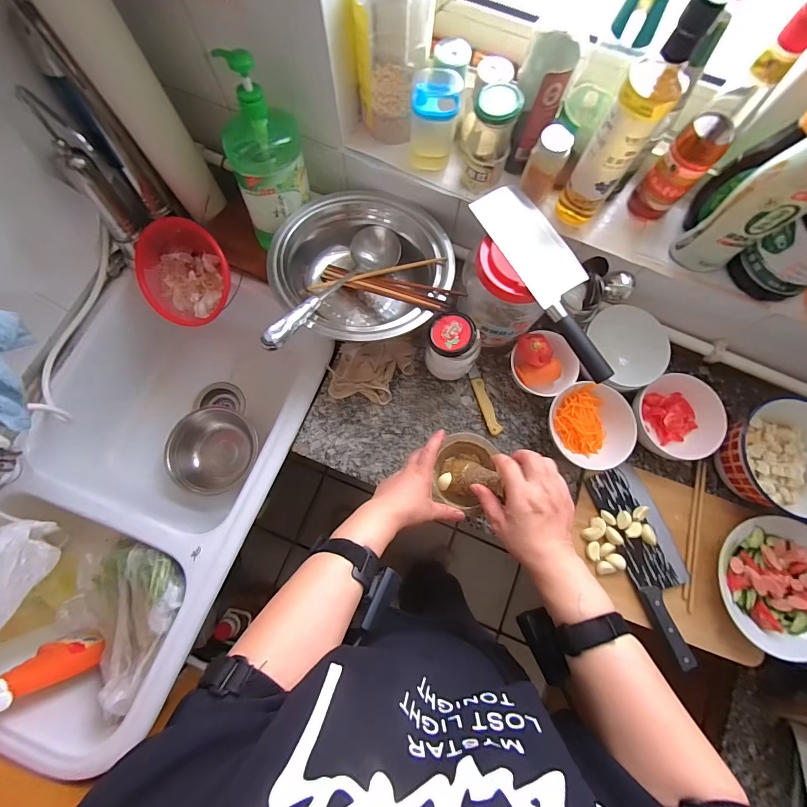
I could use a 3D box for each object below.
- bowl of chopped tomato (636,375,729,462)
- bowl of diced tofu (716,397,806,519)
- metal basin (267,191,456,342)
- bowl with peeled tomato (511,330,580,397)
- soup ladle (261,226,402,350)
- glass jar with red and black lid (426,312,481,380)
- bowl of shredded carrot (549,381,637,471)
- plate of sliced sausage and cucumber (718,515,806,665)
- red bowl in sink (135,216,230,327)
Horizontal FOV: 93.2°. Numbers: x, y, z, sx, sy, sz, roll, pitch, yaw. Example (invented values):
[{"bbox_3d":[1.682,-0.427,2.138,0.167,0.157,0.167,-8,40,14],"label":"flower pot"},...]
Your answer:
[{"bbox_3d":[0.432,0.027,0.610,0.127,0.059,0.127,0,78,-1],"label":"bowl of chopped tomato"},{"bbox_3d":[0.592,0.082,0.582,0.173,0.086,0.174,-4,78,-2],"label":"bowl of diced tofu"},{"bbox_3d":[-0.067,-0.208,0.610,0.275,0.132,0.240,18,78,2],"label":"metal basin"},{"bbox_3d":[0.230,-0.067,0.635,0.098,0.077,0.103,0,78,-1],"label":"bowl with peeled tomato"},{"bbox_3d":[-0.097,-0.178,0.570,0.080,0.065,0.300,27,50,4],"label":"soup ladle"},{"bbox_3d":[0.073,-0.086,0.611,0.069,0.124,0.080,-35,81,-8],"label":"glass jar with red and black lid"},{"bbox_3d":[0.298,0.034,0.608,0.108,0.060,0.135,-22,80,-6],"label":"bowl of shredded carrot"},{"bbox_3d":[0.546,0.261,0.554,0.170,0.067,0.159,0,78,-1],"label":"plate of sliced sausage and cucumber"},{"bbox_3d":[-0.379,-0.229,0.675,0.174,0.080,0.168,4,106,15],"label":"red bowl in sink"}]

